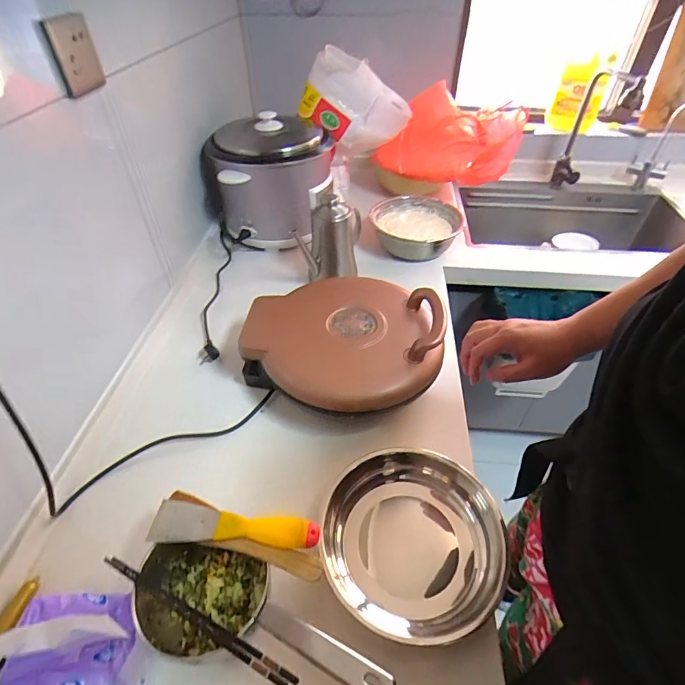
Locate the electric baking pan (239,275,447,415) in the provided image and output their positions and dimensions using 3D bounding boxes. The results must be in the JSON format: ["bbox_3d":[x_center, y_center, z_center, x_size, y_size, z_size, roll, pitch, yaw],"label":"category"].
[{"bbox_3d":[0.003,-0.003,0.726,0.337,0.124,0.316,7,45,7],"label":"electric baking pan"}]

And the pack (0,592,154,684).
[{"bbox_3d":[-0.274,0.314,0.427,0.135,0.103,0.106,-3,44,-3],"label":"pack"}]

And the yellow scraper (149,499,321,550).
[{"bbox_3d":[-0.126,0.214,0.470,0.195,0.025,0.044,7,45,8],"label":"yellow scraper"}]

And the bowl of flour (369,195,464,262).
[{"bbox_3d":[0.184,-0.299,1.063,0.209,0.078,0.221,0,44,0],"label":"bowl of flour"}]

